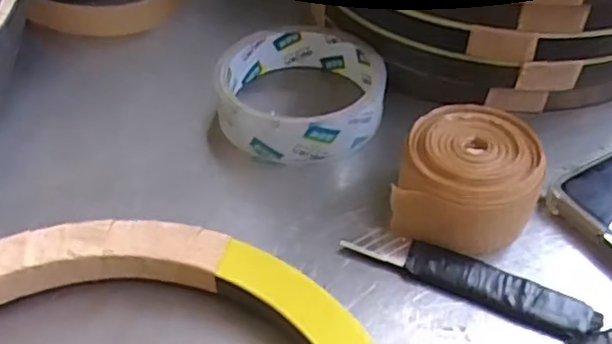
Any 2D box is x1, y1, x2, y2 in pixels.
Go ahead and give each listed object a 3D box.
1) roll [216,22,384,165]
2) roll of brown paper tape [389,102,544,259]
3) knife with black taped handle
[{"bbox_3d":[-0.003,-0.044,0.336,0.085,0.026,0.084,0,44,0],"label":"roll"},{"bbox_3d":[0.070,0.004,0.278,0.057,0.036,0.057,0,44,0],"label":"roll of brown paper tape"},{"bbox_3d":[0.066,0.044,0.259,0.101,0.006,0.018,20,47,20],"label":"knife with black taped handle"}]

